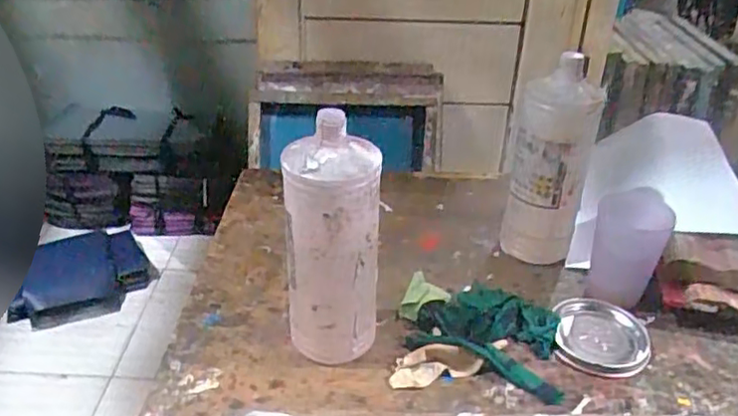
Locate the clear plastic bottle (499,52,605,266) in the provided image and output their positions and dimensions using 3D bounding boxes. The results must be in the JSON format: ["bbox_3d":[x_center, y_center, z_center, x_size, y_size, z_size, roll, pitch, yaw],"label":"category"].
[{"bbox_3d":[0.198,-0.041,0.700,0.083,0.222,0.067,11,33,17],"label":"clear plastic bottle"}]

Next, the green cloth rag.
[{"bbox_3d":[0.123,0.119,0.629,0.145,0.020,0.118,14,34,20],"label":"green cloth rag"}]

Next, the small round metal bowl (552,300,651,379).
[{"bbox_3d":[0.231,0.127,0.631,0.089,0.014,0.095,0,31,0],"label":"small round metal bowl"}]

